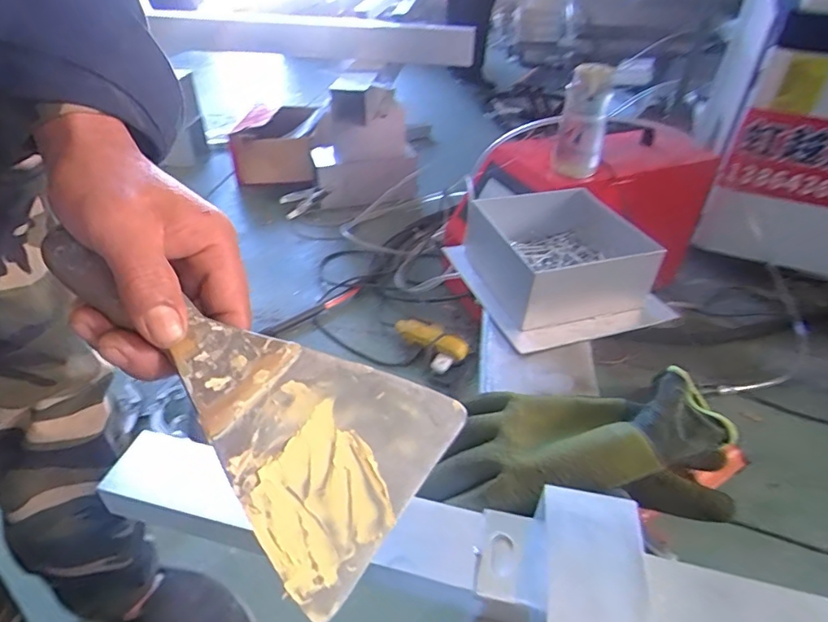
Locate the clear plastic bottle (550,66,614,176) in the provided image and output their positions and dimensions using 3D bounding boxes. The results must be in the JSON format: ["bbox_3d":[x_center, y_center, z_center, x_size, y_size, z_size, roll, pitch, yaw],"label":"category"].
[{"bbox_3d":[0.336,-0.373,1.029,0.091,0.209,0.100,13,39,14],"label":"clear plastic bottle"}]

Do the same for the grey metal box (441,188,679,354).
[{"bbox_3d":[0.164,-0.056,0.579,0.193,0.083,0.182,-9,39,-14],"label":"grey metal box"}]

